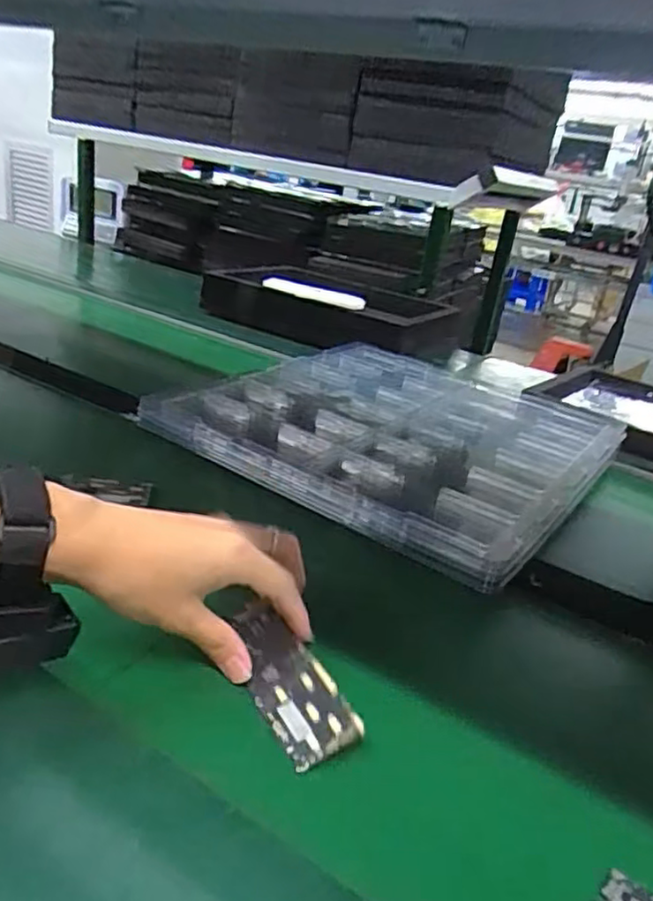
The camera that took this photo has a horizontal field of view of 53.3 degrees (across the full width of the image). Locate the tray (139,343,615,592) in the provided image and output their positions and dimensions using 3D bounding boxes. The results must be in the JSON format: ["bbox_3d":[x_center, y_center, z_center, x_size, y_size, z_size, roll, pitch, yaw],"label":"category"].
[{"bbox_3d":[0.083,-0.032,0.770,0.448,0.028,0.440,23,30,27],"label":"tray"}]

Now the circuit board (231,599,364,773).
[{"bbox_3d":[-0.027,0.137,0.400,0.044,0.008,0.121,-25,39,-21],"label":"circuit board"}]

